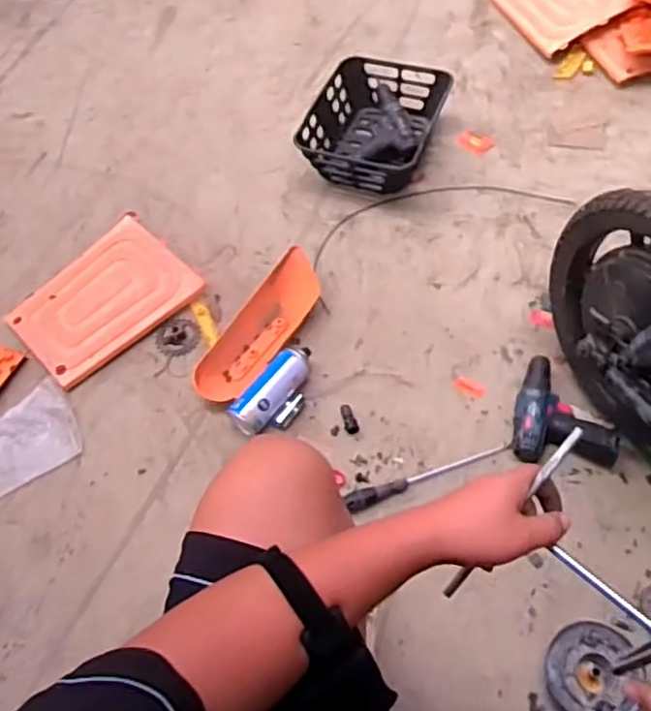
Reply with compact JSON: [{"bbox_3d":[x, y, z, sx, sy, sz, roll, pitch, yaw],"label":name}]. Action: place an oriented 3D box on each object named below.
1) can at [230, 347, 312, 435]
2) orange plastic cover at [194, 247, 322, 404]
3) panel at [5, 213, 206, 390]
[{"bbox_3d":[-0.090,0.054,1.166,0.070,0.062,0.183,32,67,23],"label":"can"},{"bbox_3d":[-0.121,-0.053,1.277,0.118,0.058,0.332,27,66,21],"label":"orange plastic cover"},{"bbox_3d":[-0.430,-0.116,1.303,0.322,0.026,0.240,-41,66,-15],"label":"panel"}]

